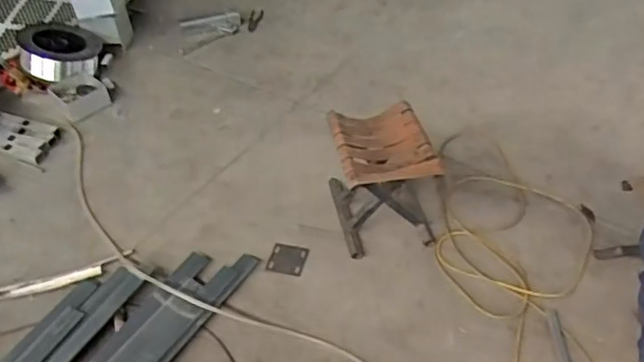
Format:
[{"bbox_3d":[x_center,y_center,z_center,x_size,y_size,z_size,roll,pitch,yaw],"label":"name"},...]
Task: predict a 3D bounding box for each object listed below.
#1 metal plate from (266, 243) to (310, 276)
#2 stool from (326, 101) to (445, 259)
[{"bbox_3d":[-0.095,0.215,1.675,0.105,0.007,0.118,1,32,13],"label":"metal plate"},{"bbox_3d":[0.163,-0.008,1.666,0.245,0.291,0.295,-7,44,-5],"label":"stool"}]

